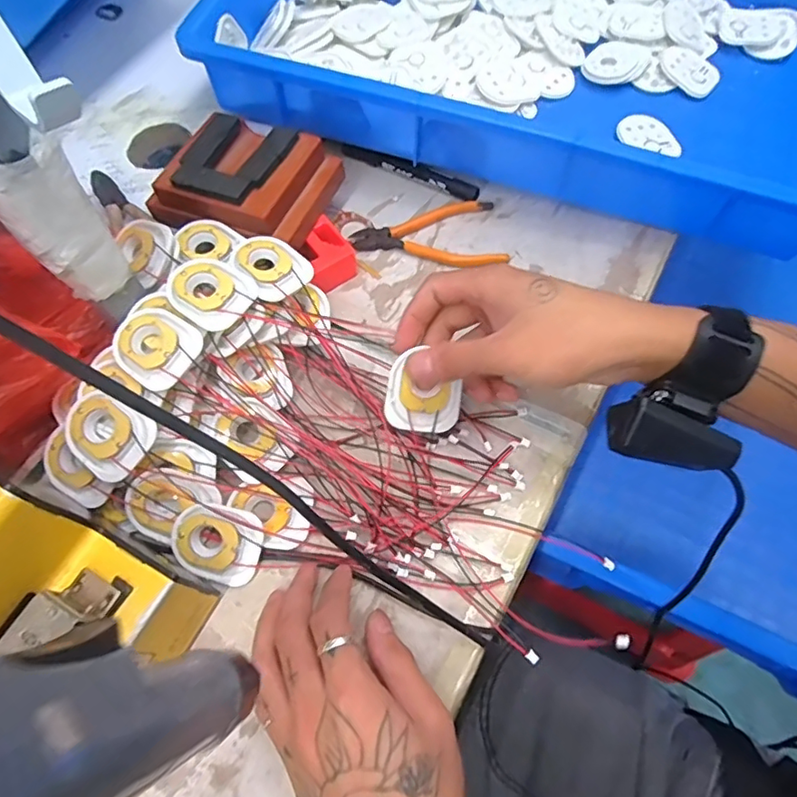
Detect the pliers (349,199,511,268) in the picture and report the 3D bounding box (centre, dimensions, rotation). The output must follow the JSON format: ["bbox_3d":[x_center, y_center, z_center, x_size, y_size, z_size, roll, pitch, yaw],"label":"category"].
[{"bbox_3d":[0.024,-0.139,0.476,0.125,0.009,0.066,-5,63,0],"label":"pliers"}]

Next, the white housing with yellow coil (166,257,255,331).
[{"bbox_3d":[-0.131,-0.071,0.390,0.059,0.021,0.047,33,70,17],"label":"white housing with yellow coil"}]

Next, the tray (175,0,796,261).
[{"bbox_3d":[0.133,-0.347,0.520,0.548,0.084,0.363,17,66,9],"label":"tray"}]

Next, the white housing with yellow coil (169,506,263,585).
[{"bbox_3d":[-0.117,0.092,0.359,0.058,0.014,0.046,21,95,0],"label":"white housing with yellow coil"}]

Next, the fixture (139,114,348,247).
[{"bbox_3d":[-0.122,-0.178,0.453,0.125,0.057,0.108,22,67,13],"label":"fixture"}]

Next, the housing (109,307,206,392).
[{"bbox_3d":[-0.163,-0.034,0.372,0.057,0.013,0.047,32,69,17],"label":"housing"}]

